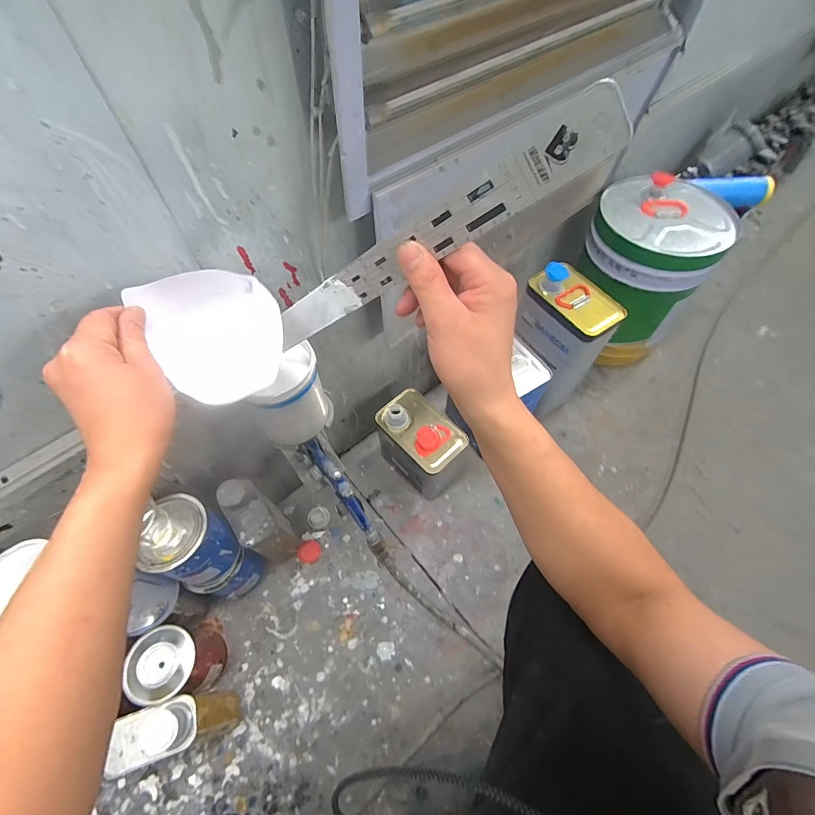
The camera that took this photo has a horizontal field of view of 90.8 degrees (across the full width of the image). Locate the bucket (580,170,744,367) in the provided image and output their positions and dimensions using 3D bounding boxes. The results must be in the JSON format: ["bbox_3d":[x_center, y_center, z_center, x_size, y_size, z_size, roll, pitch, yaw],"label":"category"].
[{"bbox_3d":[0.523,-0.311,0.924,0.245,0.304,0.278,33,65,19],"label":"bucket"}]

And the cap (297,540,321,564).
[{"bbox_3d":[-0.194,0.286,0.795,0.043,0.007,0.043,-1,59,1],"label":"cap"}]

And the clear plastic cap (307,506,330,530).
[{"bbox_3d":[-0.184,0.228,0.833,0.044,0.010,0.045,-1,59,1],"label":"clear plastic cap"}]

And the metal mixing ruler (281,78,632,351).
[{"bbox_3d":[-0.011,-0.106,0.292,0.313,0.033,0.005,-15,29,45],"label":"metal mixing ruler"}]

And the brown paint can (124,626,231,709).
[{"bbox_3d":[-0.363,0.411,0.649,0.089,0.152,0.092,-1,59,1],"label":"brown paint can"}]

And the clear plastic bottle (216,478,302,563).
[{"bbox_3d":[-0.260,0.214,0.725,0.065,0.213,0.112,-34,64,-18],"label":"clear plastic bottle"}]

